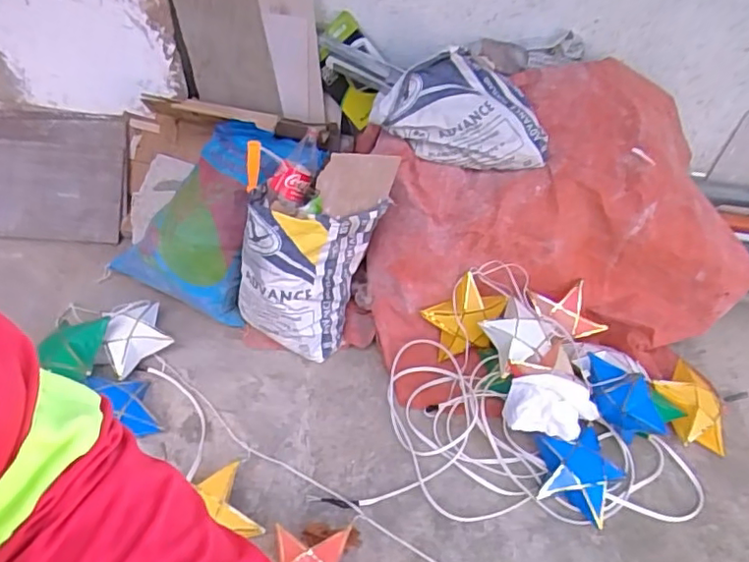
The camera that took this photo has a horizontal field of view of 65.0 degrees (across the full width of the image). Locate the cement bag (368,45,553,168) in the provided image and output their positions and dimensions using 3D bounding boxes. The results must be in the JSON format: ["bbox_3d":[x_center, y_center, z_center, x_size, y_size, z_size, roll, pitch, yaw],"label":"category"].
[{"bbox_3d":[0.260,-0.494,1.708,0.507,0.224,0.209,14,47,3],"label":"cement bag"}]

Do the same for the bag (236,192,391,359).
[{"bbox_3d":[-0.169,-0.004,1.602,0.396,0.453,0.203,-3,49,-12],"label":"bag"}]

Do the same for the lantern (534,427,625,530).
[{"bbox_3d":[0.508,0.474,1.487,0.220,0.111,0.204,20,48,9],"label":"lantern"}]

